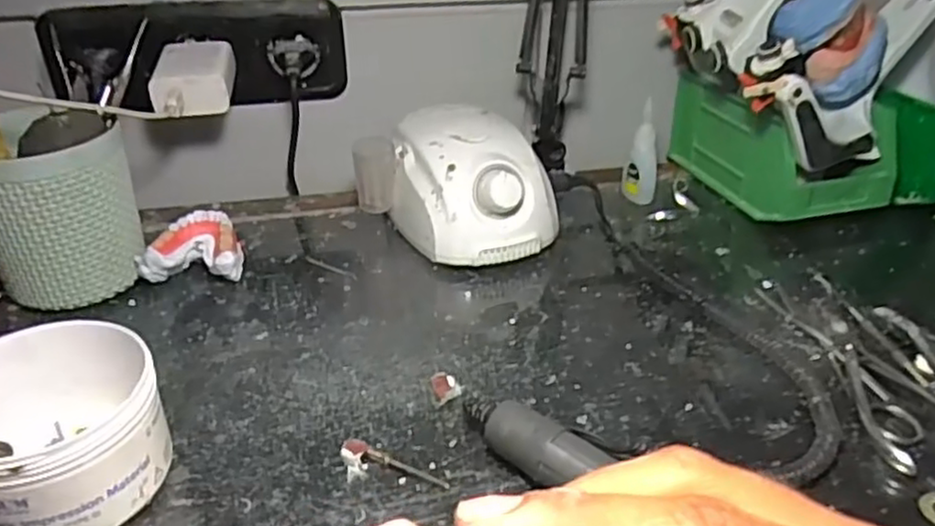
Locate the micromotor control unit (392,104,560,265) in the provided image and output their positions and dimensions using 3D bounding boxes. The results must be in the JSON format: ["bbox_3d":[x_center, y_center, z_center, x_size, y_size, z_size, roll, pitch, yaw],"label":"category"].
[{"bbox_3d":[-0.004,-0.057,0.538,0.101,0.081,0.135,-15,34,-23],"label":"micromotor control unit"}]

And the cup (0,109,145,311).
[{"bbox_3d":[-0.268,-0.035,0.463,0.092,0.118,0.088,-22,38,-32],"label":"cup"}]

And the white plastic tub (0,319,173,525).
[{"bbox_3d":[-0.190,0.079,0.330,0.093,0.061,0.085,0,31,0],"label":"white plastic tub"}]

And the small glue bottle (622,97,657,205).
[{"bbox_3d":[0.145,-0.090,0.587,0.024,0.082,0.022,4,31,5],"label":"small glue bottle"}]

